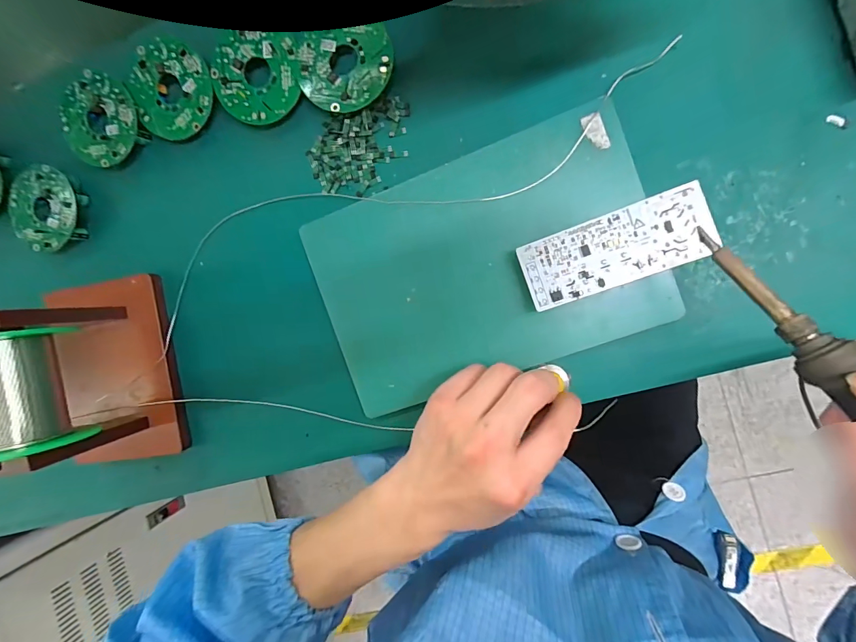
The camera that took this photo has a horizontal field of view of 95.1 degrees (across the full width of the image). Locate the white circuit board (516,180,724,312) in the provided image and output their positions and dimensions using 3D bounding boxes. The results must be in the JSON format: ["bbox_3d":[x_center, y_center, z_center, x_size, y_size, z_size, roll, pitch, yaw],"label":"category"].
[{"bbox_3d":[0.109,-0.042,0.231,0.103,0.004,0.042,-19,89,14],"label":"white circuit board"}]

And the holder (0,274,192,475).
[{"bbox_3d":[-0.247,0.043,0.278,0.094,0.107,0.136,-9,91,10],"label":"holder"}]

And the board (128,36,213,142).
[{"bbox_3d":[-0.182,-0.163,0.274,0.060,0.006,0.061,28,97,7],"label":"board"}]

